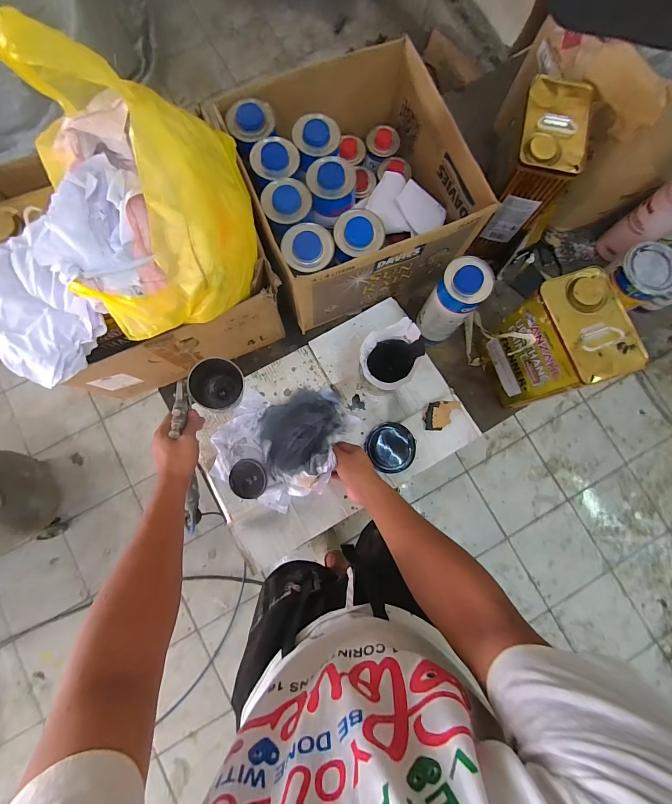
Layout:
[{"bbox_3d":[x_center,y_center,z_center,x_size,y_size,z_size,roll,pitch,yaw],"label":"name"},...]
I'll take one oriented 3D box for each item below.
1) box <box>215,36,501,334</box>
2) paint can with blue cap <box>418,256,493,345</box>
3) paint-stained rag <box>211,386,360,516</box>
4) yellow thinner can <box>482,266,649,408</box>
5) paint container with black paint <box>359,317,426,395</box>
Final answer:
[{"bbox_3d":[0.025,-0.406,0.655,0.365,0.200,0.384,-23,83,-5],"label":"box"},{"bbox_3d":[0.216,-0.183,0.653,0.083,0.209,0.078,29,82,3],"label":"paint can with blue cap"},{"bbox_3d":[-0.103,0.070,0.647,0.230,0.084,0.255,30,82,3],"label":"paint-stained rag"},{"bbox_3d":[0.369,-0.096,0.604,0.108,0.238,0.164,-24,83,-5],"label":"yellow thinner can"},{"bbox_3d":[0.096,-0.080,0.651,0.099,0.128,0.120,34,82,4],"label":"paint container with black paint"}]

